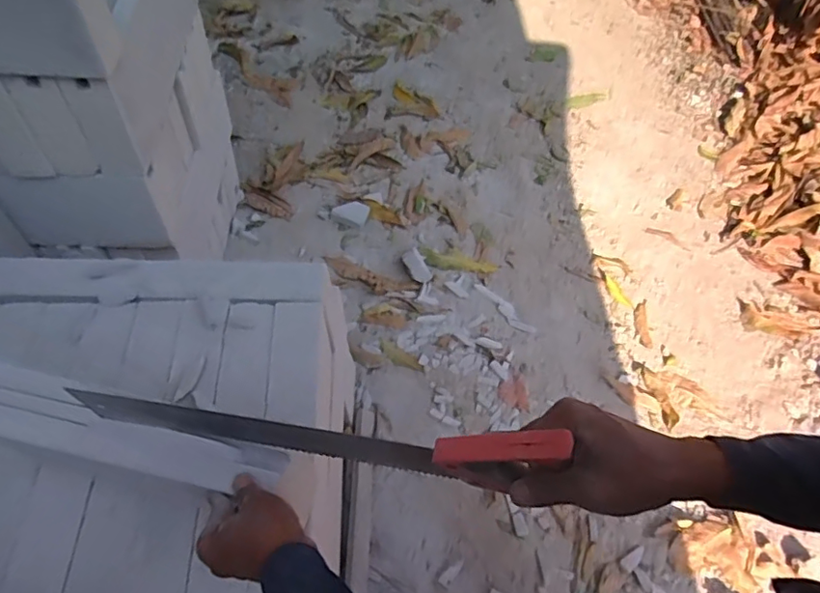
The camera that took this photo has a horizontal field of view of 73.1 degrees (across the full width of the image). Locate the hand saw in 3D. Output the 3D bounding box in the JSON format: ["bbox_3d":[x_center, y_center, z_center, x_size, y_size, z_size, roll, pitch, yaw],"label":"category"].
[{"bbox_3d":[-0.100,0.125,0.498,0.462,0.100,0.021,2,55,18],"label":"hand saw"}]

